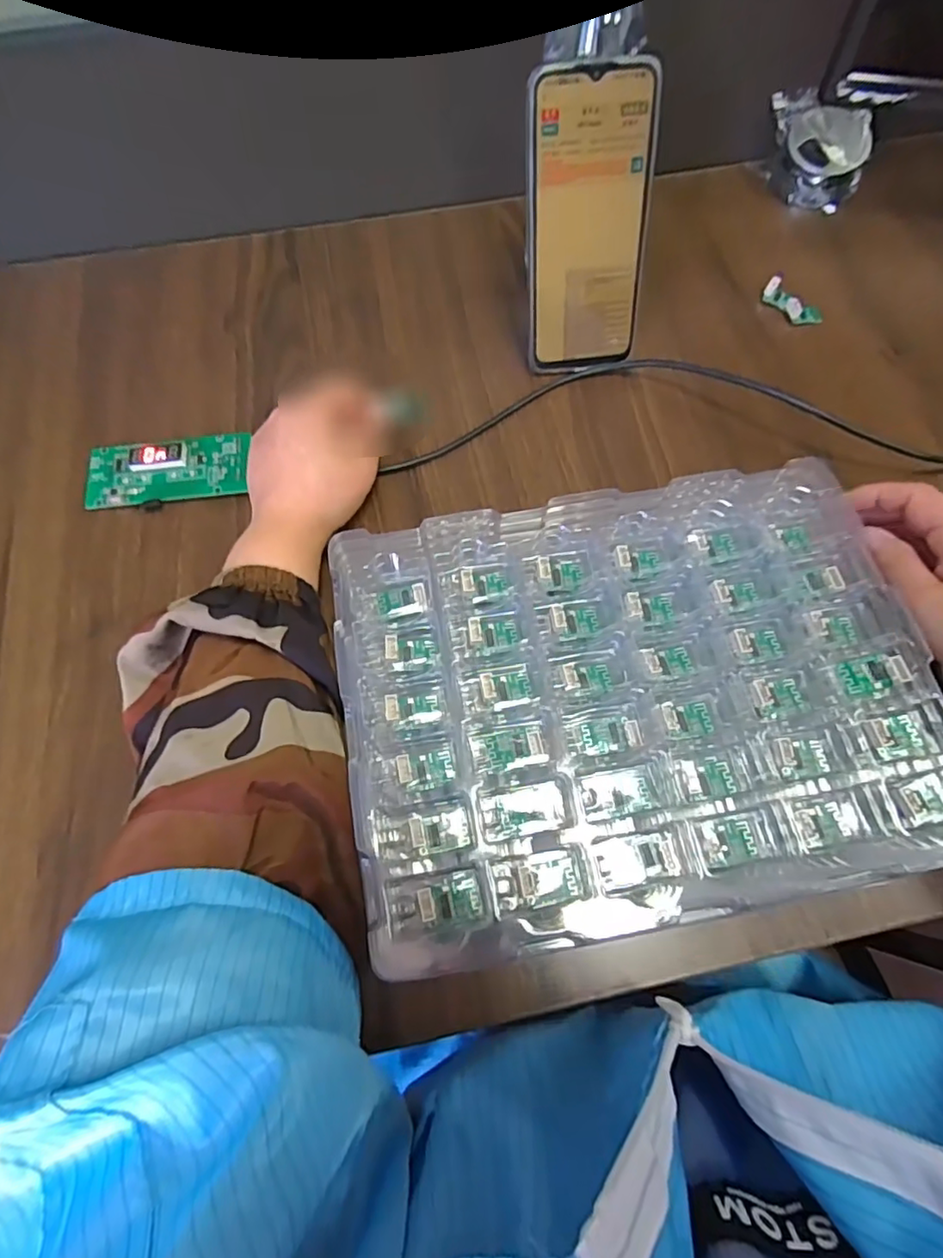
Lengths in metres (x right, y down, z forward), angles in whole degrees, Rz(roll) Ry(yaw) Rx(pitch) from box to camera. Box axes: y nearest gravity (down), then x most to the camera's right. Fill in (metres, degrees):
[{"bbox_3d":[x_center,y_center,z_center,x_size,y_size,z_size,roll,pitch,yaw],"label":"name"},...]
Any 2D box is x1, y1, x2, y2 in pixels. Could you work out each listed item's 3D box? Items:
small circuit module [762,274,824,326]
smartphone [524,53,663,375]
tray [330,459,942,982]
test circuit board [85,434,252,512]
[{"bbox_3d":[0.246,-0.252,0.451,0.018,0.012,0.050,-36,72,-14],"label":"small circuit module"},{"bbox_3d":[0.075,-0.254,0.378,0.079,0.163,0.005,-6,40,-2],"label":"smartphone"},{"bbox_3d":[0.079,0.031,0.295,0.274,0.039,0.209,-9,68,-4],"label":"tray"},{"bbox_3d":[-0.202,-0.105,0.387,0.101,0.014,0.048,-9,68,-5],"label":"test circuit board"}]

